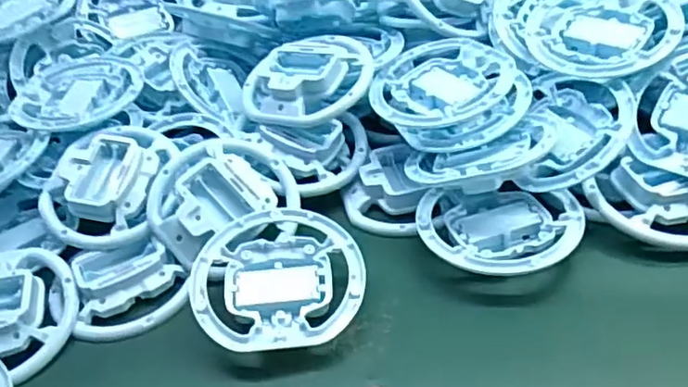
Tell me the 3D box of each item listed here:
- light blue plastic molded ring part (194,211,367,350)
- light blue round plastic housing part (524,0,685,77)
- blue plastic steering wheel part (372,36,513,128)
[{"bbox_3d":[-0.041,0.052,0.396,0.102,0.016,0.100,-9,40,0],"label":"light blue plastic molded ring part"},{"bbox_3d":[0.190,-0.122,0.472,0.105,0.015,0.099,7,52,26],"label":"light blue round plastic housing part"},{"bbox_3d":[0.072,-0.085,0.470,0.100,0.021,0.100,-5,40,4],"label":"blue plastic steering wheel part"}]

